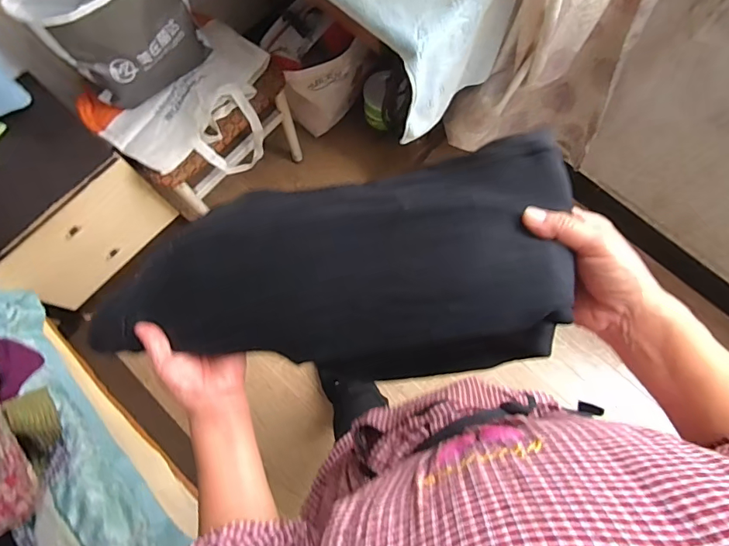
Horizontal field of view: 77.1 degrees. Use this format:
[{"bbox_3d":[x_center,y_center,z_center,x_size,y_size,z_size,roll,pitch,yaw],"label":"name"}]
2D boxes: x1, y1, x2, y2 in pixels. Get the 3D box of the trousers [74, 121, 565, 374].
[{"bbox_3d":[-0.059,-0.004,0.432,0.459,0.058,0.192,-6,74,23],"label":"trousers"}]

